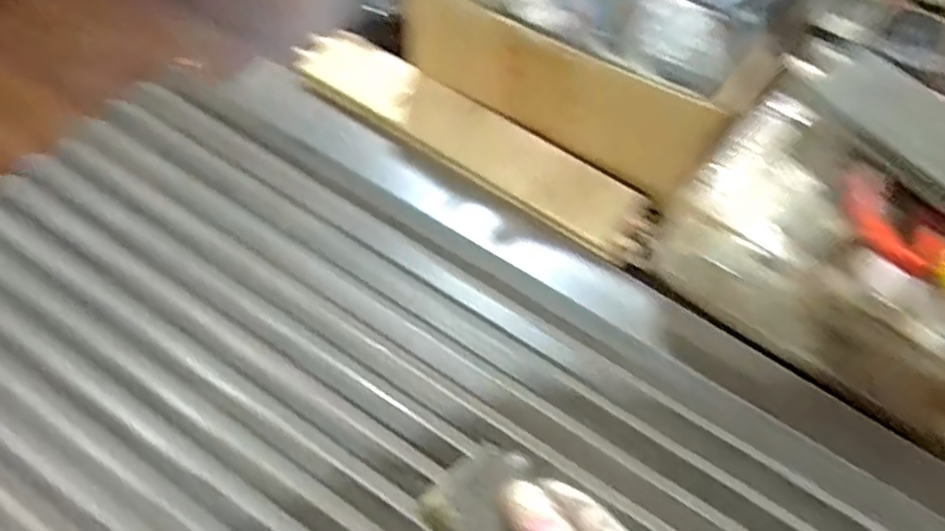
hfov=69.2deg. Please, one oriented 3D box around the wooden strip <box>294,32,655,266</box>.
[{"bbox_3d":[-0.004,-0.101,0.528,0.308,0.018,0.060,30,72,13],"label":"wooden strip"}]

